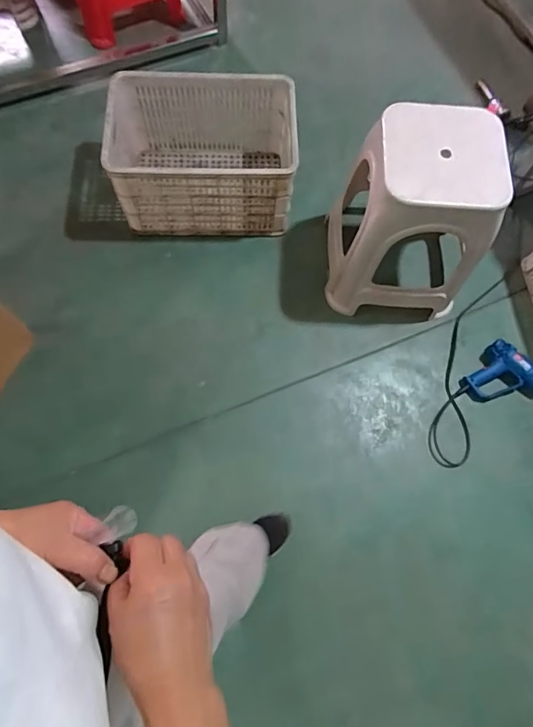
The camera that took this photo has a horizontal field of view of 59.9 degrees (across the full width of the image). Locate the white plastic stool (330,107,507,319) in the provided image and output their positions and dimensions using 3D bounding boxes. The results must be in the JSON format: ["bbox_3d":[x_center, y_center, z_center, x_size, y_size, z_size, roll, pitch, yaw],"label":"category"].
[{"bbox_3d":[0.376,-0.376,1.250,0.354,0.467,0.338,3,72,-2],"label":"white plastic stool"}]

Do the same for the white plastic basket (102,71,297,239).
[{"bbox_3d":[-0.188,-0.632,1.430,0.532,0.296,0.372,-3,72,-4],"label":"white plastic basket"}]

